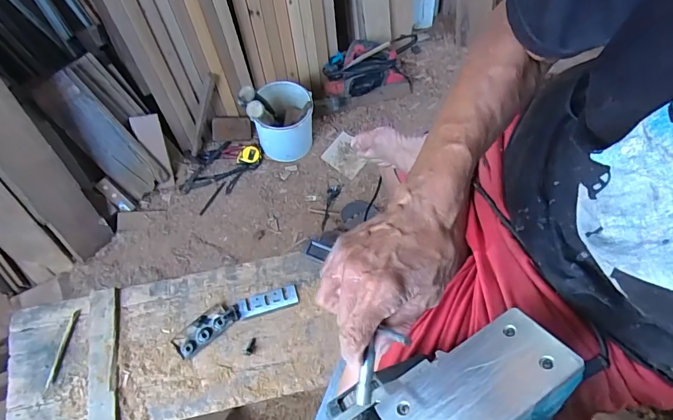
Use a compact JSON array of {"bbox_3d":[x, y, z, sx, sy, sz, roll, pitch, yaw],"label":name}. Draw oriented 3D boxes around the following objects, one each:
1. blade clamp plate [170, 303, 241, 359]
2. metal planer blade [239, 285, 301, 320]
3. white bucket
[{"bbox_3d":[-0.178,0.161,0.565,0.093,0.009,0.035,-34,70,-14],"label":"blade clamp plate"},{"bbox_3d":[-0.095,0.128,0.577,0.082,0.004,0.028,-15,66,-6],"label":"metal planer blade"},{"bbox_3d":[-0.165,-0.273,1.313,0.178,0.203,0.165,0,65,0],"label":"white bucket"}]

